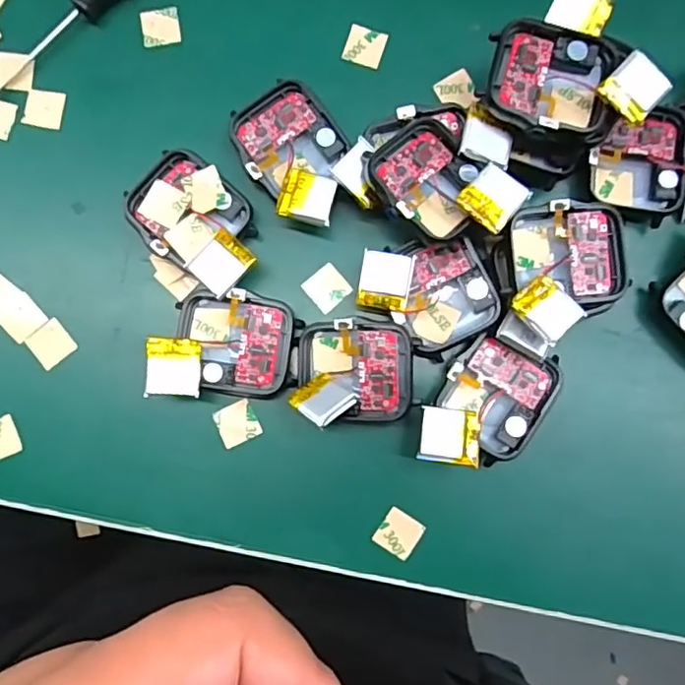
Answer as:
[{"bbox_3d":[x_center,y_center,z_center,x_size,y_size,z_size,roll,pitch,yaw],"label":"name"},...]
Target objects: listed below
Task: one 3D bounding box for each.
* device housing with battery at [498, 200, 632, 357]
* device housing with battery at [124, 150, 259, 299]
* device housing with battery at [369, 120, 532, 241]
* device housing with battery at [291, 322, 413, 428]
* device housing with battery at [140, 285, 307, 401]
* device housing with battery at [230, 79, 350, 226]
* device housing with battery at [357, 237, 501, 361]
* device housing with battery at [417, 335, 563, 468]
[{"bbox_3d":[0.082,-0.024,0.214,0.045,0.026,0.052,-1,84,0],"label":"device housing with battery"},{"bbox_3d":[-0.055,-0.047,0.227,0.037,0.016,0.057,-44,86,-4],"label":"device housing with battery"},{"bbox_3d":[0.037,-0.057,0.218,0.052,0.019,0.036,41,86,4],"label":"device housing with battery"},{"bbox_3d":[0.005,0.011,0.219,0.042,0.022,0.037,3,84,1],"label":"device housing with battery"},{"bbox_3d":[-0.044,0.001,0.222,0.051,0.019,0.039,2,84,0],"label":"device housing with battery"},{"bbox_3d":[-0.017,-0.073,0.230,0.037,0.019,0.055,-36,85,-3],"label":"device housing with battery"},{"bbox_3d":[0.032,-0.019,0.219,0.046,0.012,0.044,-22,85,-2],"label":"device housing with battery"},{"bbox_3d":[0.054,0.024,0.220,0.038,0.019,0.054,35,85,3],"label":"device housing with battery"}]

